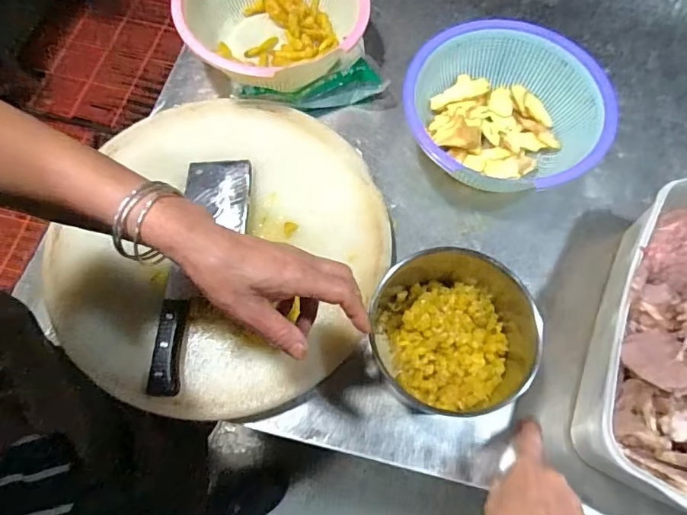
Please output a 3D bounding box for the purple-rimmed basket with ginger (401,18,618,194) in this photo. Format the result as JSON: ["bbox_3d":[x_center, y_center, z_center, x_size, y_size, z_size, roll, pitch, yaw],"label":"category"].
[{"bbox_3d":[0.202,-0.178,0.619,0.231,0.099,0.231,0,68,0],"label":"purple-rimmed basket with ginger"}]

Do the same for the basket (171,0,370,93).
[{"bbox_3d":[-0.095,-0.315,0.664,0.225,0.100,0.208,0,68,0],"label":"basket"}]

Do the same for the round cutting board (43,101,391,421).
[{"bbox_3d":[-0.141,-0.015,0.569,0.369,0.040,0.371,0,68,0],"label":"round cutting board"}]

